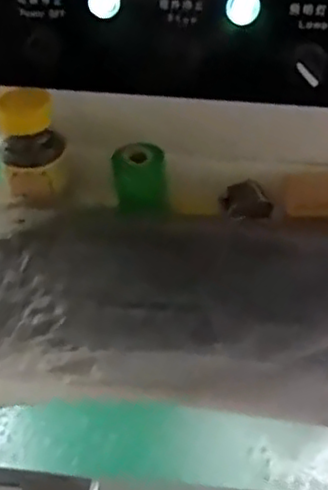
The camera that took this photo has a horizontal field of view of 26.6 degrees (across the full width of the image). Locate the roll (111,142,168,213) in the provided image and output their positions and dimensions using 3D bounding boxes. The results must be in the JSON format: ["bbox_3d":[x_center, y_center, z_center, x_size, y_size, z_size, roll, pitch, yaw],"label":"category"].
[{"bbox_3d":[-0.020,-0.055,0.585,0.046,0.043,0.041,1,42,3],"label":"roll"}]

